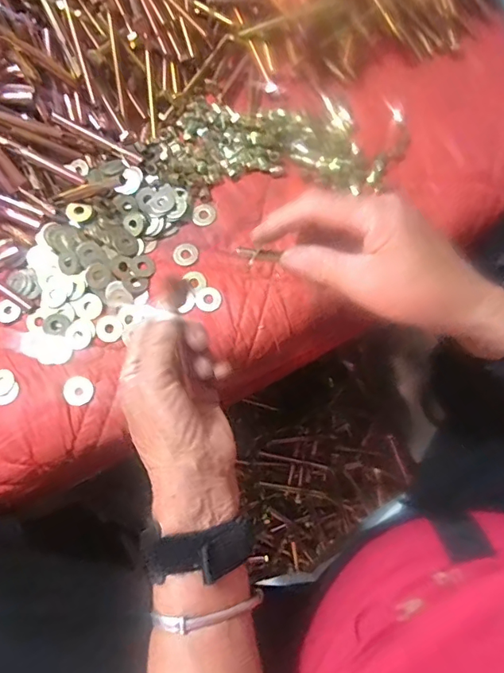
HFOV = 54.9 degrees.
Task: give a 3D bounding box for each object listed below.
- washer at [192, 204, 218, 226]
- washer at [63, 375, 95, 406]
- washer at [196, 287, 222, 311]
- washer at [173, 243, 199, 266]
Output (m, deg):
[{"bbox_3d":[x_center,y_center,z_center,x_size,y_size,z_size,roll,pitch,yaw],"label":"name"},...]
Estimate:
[{"bbox_3d":[-0.043,-0.111,0.440,0.023,0.004,0.020,-28,78,-8],"label":"washer"},{"bbox_3d":[-0.142,0.044,0.395,0.025,0.004,0.023,0,76,-1],"label":"washer"},{"bbox_3d":[-0.037,-0.032,0.415,0.021,0.004,0.022,-19,77,-6],"label":"washer"},{"bbox_3d":[-0.059,-0.073,0.429,0.022,0.004,0.021,0,76,-1],"label":"washer"}]

